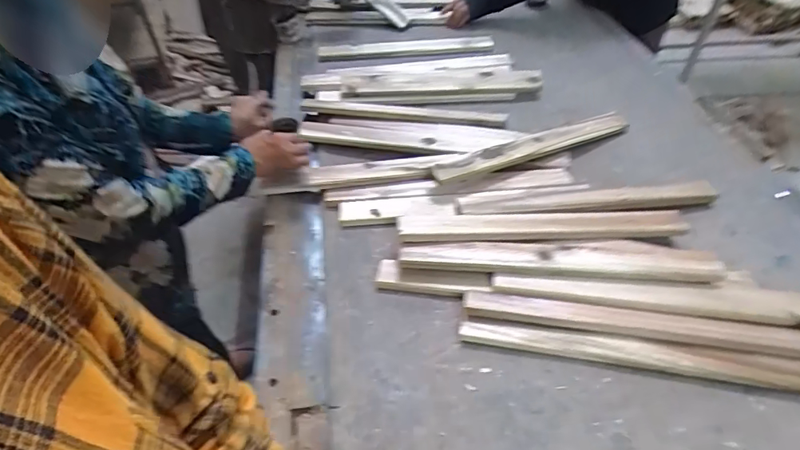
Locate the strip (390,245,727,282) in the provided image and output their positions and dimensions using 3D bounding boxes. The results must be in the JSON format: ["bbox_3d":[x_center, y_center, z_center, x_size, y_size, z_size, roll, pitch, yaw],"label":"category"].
[{"bbox_3d":[0.228,0.051,0.699,0.447,0.018,0.047,3,47,6],"label":"strip"}]

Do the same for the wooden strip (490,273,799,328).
[{"bbox_3d":[0.360,0.099,0.660,0.449,0.009,0.044,5,63,9],"label":"wooden strip"}]

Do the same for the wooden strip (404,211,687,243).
[{"bbox_3d":[0.228,0.000,0.747,0.458,0.014,0.059,-1,46,-4],"label":"wooden strip"}]

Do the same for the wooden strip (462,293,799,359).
[{"bbox_3d":[0.320,0.139,0.646,0.457,0.024,0.046,6,48,9],"label":"wooden strip"}]

